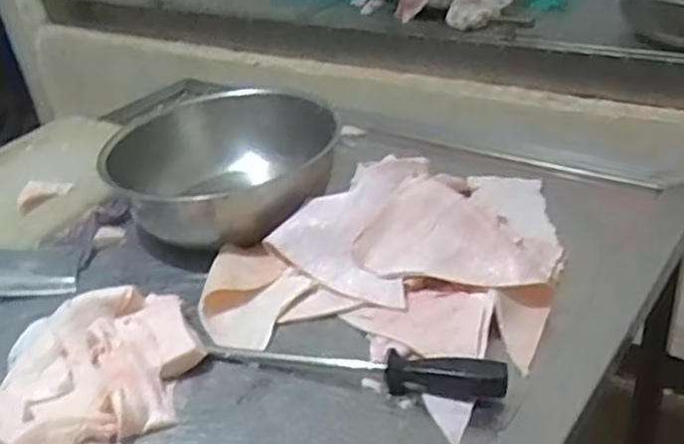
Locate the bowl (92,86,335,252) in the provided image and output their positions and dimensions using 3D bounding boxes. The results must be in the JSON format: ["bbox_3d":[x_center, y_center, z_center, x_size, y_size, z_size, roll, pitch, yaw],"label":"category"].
[{"bbox_3d":[-0.167,-0.069,1.068,0.320,0.152,0.317,-5,32,3],"label":"bowl"}]

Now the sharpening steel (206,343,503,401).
[{"bbox_3d":[0.007,0.148,0.735,0.316,0.036,0.033,3,33,16],"label":"sharpening steel"}]

